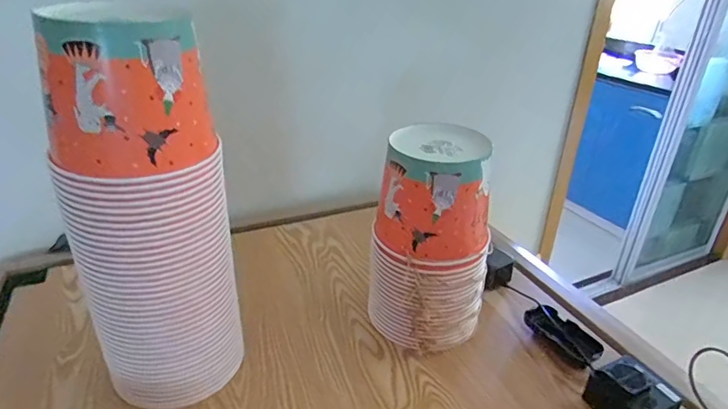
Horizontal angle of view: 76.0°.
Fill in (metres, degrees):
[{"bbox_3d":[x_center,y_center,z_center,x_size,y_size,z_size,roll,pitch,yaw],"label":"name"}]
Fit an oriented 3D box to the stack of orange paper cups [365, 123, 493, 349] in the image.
[{"bbox_3d":[0.096,0.051,0.633,0.147,0.281,0.138,10,29,14],"label":"stack of orange paper cups"}]

